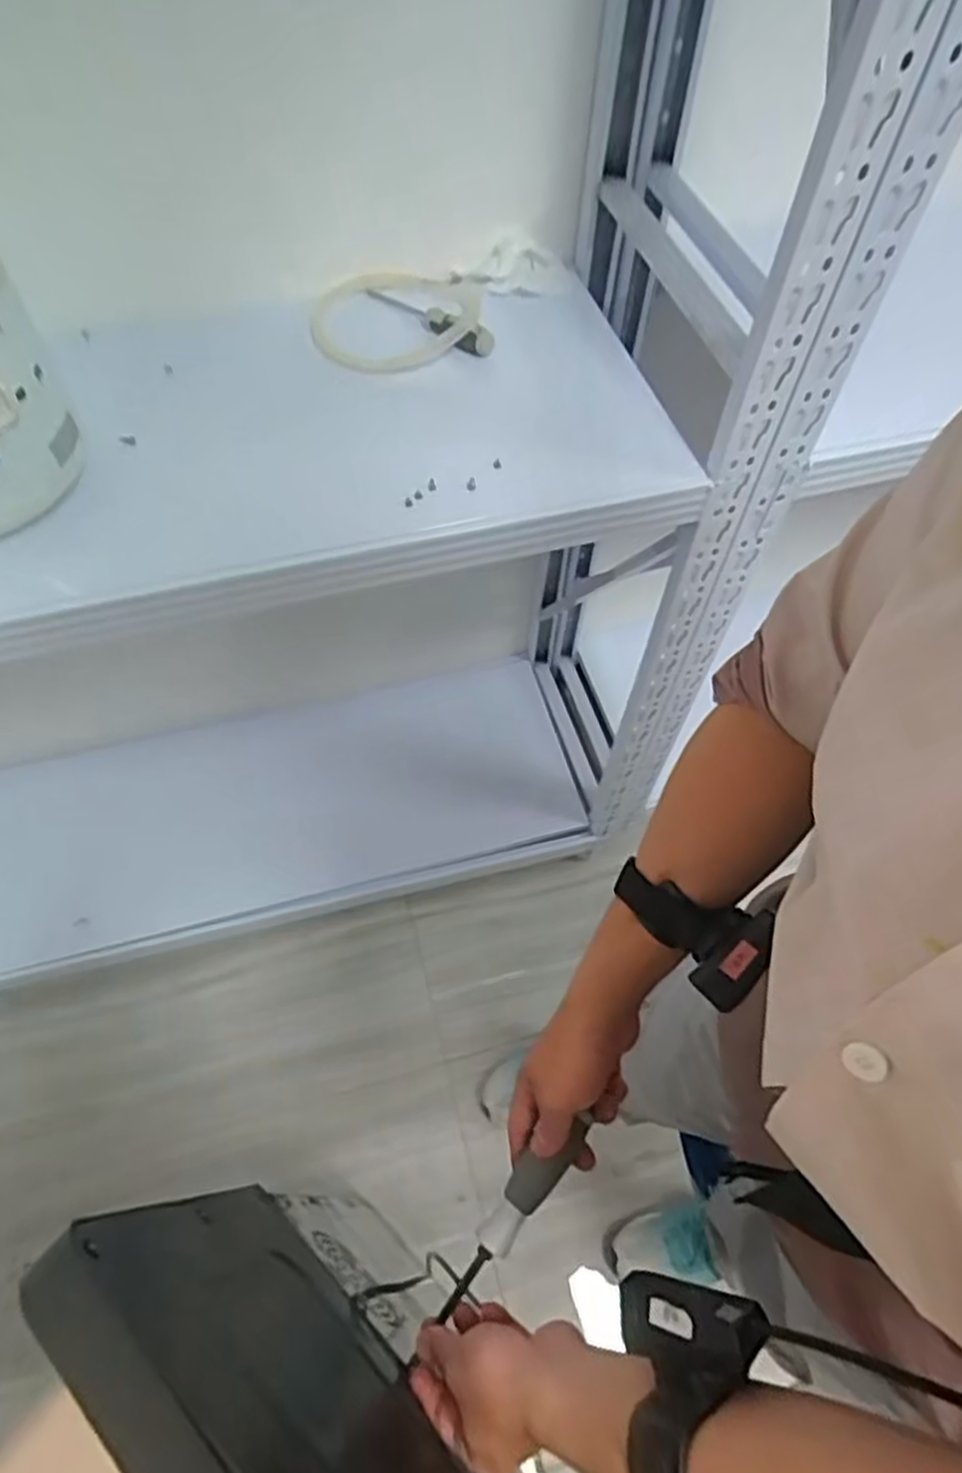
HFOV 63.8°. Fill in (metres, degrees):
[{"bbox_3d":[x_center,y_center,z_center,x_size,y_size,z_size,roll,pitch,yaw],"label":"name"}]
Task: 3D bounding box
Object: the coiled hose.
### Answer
[{"bbox_3d":[-0.089,-0.465,0.862,0.196,0.041,0.189,-8,59,-5],"label":"coiled hose"}]

